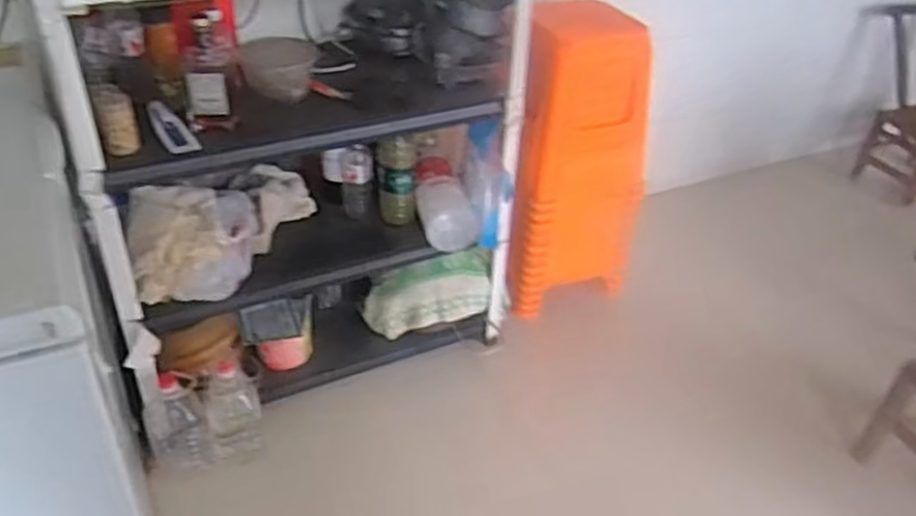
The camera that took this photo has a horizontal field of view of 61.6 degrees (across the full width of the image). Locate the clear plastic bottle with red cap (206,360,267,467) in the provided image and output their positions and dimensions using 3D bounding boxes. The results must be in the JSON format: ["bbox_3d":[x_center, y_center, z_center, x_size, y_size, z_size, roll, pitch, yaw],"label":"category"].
[{"bbox_3d":[-0.509,0.349,1.753,0.110,0.249,0.106,-7,37,-15],"label":"clear plastic bottle with red cap"}]

